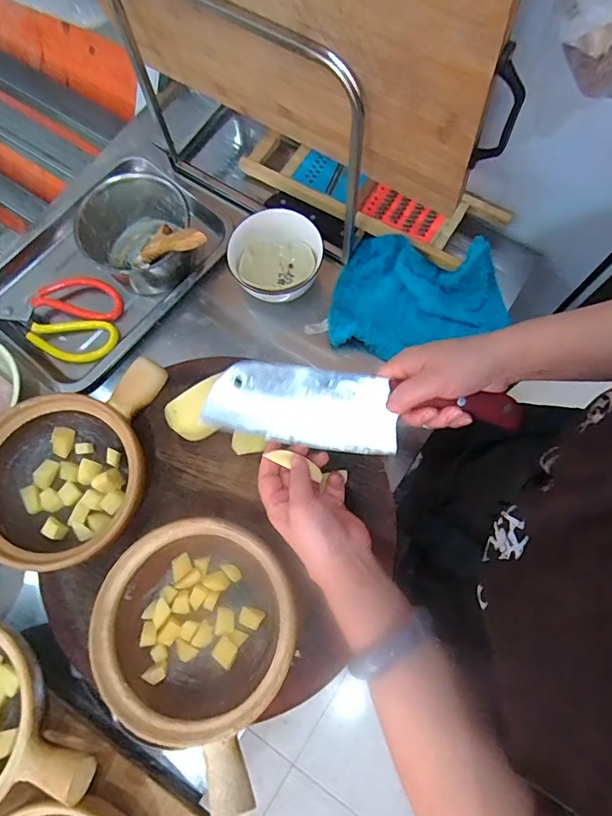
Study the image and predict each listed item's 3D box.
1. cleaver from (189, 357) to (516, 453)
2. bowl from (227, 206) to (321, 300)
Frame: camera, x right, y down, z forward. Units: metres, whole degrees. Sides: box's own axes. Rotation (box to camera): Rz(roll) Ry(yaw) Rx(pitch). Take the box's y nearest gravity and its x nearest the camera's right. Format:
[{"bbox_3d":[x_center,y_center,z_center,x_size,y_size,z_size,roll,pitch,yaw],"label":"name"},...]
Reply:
[{"bbox_3d":[0.047,0.002,0.429,0.273,0.027,0.068,4,74,4],"label":"cleaver"},{"bbox_3d":[-0.039,-0.177,0.579,0.105,0.059,0.106,-1,73,2],"label":"bowl"}]

